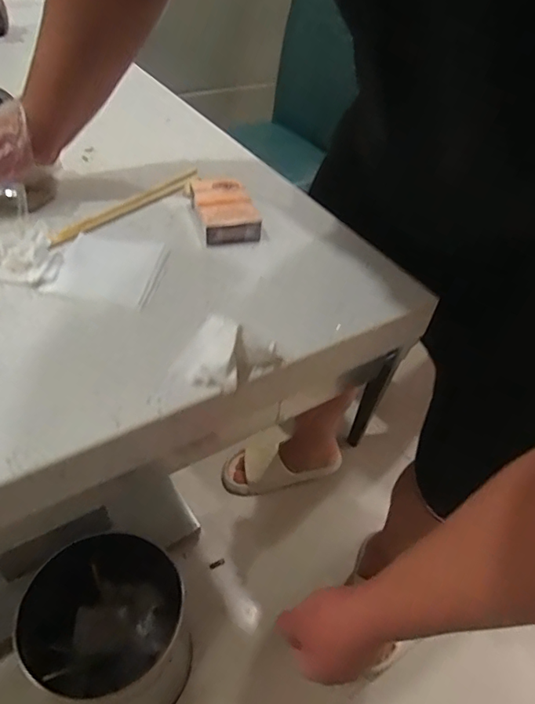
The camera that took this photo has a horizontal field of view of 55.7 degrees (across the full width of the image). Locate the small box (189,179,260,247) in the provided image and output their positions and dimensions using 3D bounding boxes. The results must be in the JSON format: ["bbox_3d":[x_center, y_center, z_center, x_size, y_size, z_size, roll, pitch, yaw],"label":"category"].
[{"bbox_3d":[-0.045,-0.147,0.530,0.057,0.031,0.085,-10,47,-16],"label":"small box"}]

